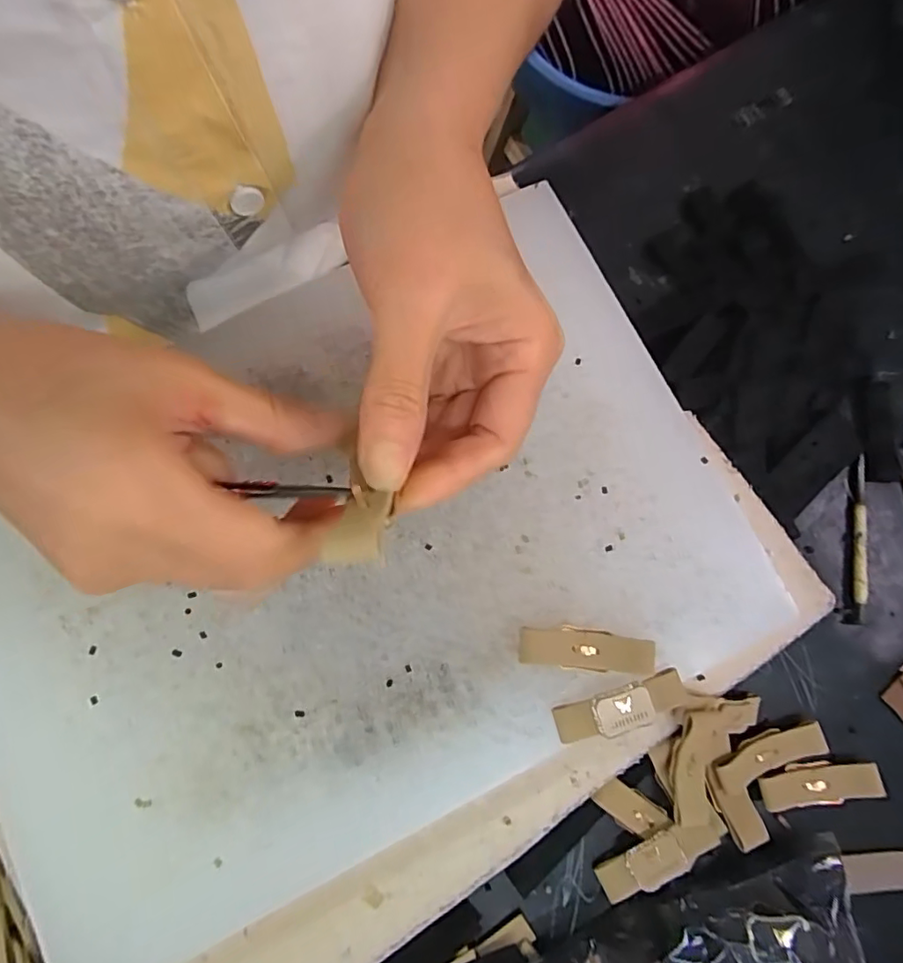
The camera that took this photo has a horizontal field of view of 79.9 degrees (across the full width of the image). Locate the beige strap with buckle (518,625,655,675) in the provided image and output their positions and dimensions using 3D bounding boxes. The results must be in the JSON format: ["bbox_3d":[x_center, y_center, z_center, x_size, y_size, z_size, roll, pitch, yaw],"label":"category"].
[{"bbox_3d":[0.060,0.076,0.243,0.058,0.009,0.018,7,79,0],"label":"beige strap with buckle"}]

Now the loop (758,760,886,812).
[{"bbox_3d":[0.188,0.155,0.274,0.059,0.006,0.020,-6,79,-2],"label":"loop"}]

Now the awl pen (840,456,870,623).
[{"bbox_3d":[0.228,0.033,0.300,0.010,0.004,0.093,13,79,1],"label":"awl pen"}]

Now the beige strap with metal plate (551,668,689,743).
[{"bbox_3d":[0.075,0.100,0.237,0.059,0.010,0.019,-16,80,-4],"label":"beige strap with metal plate"}]

